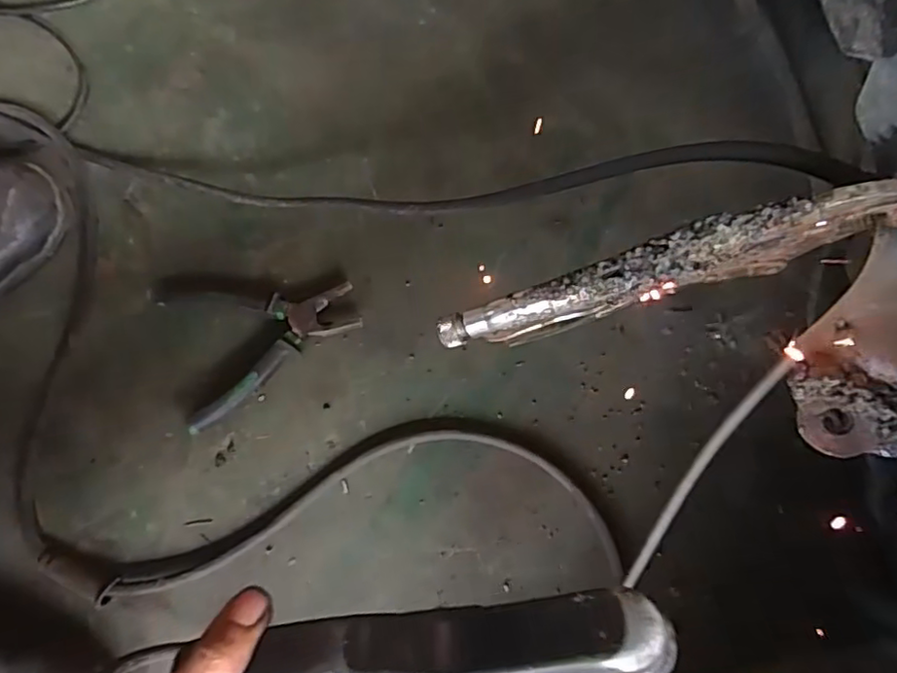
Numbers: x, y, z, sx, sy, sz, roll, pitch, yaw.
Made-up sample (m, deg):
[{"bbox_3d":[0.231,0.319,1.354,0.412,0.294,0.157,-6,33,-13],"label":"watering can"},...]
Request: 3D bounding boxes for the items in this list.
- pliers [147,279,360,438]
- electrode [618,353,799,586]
[{"bbox_3d":[-0.161,-0.010,0.539,0.158,0.021,0.132,-21,76,-7],"label":"pliers"},{"bbox_3d":[0.102,0.051,0.247,0.009,0.004,0.112,34,79,34],"label":"electrode"}]

